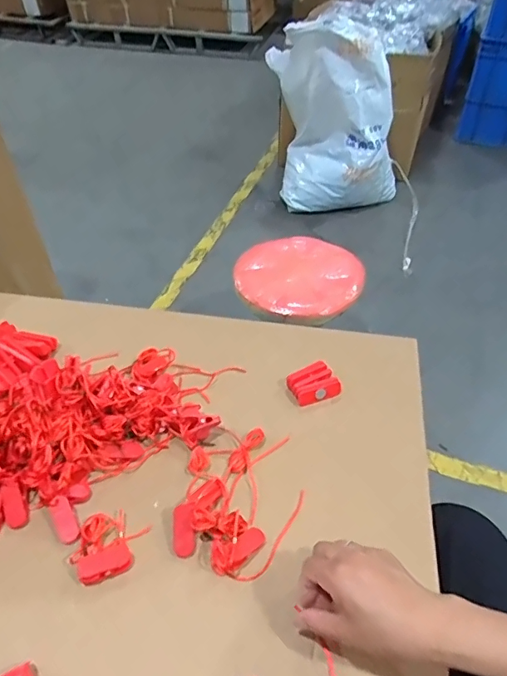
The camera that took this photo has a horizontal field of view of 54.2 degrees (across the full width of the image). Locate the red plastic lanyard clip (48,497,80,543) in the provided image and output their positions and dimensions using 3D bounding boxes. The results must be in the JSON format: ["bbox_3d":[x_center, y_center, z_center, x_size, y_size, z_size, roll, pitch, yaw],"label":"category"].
[{"bbox_3d":[-0.198,0.190,0.518,0.021,0.008,0.046,-22,79,-21],"label":"red plastic lanyard clip"}]

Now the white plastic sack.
[{"bbox_3d":[0.257,-0.677,1.554,0.413,0.525,0.222,11,47,12],"label":"white plastic sack"}]

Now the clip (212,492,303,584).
[{"bbox_3d":[0.002,0.192,0.513,0.059,0.021,0.115,23,50,20],"label":"clip"}]

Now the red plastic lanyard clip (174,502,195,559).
[{"bbox_3d":[-0.071,0.196,0.507,0.021,0.008,0.053,0,84,-1],"label":"red plastic lanyard clip"}]

